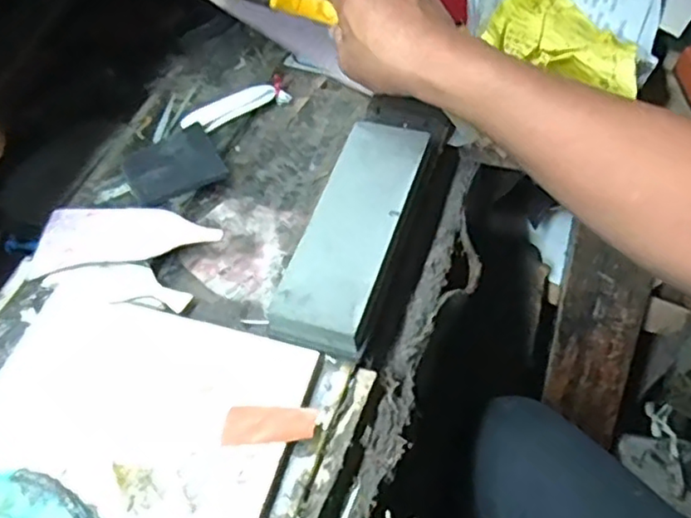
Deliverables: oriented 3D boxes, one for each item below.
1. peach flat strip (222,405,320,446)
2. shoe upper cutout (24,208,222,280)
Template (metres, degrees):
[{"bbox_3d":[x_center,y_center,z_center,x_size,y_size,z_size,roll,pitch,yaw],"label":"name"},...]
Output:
[{"bbox_3d":[-0.045,0.100,0.387,0.054,0.004,0.022,1,63,10],"label":"peach flat strip"},{"bbox_3d":[-0.160,-0.021,0.479,0.132,0.009,0.058,-8,56,-2],"label":"shoe upper cutout"}]

